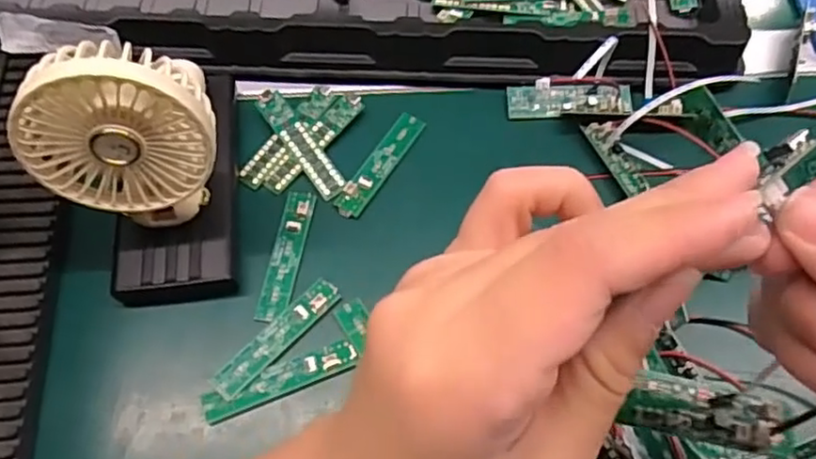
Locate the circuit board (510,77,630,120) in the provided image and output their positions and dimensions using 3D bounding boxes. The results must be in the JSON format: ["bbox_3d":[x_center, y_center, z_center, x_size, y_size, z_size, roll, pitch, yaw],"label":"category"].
[{"bbox_3d":[0.108,-0.089,0.444,0.081,0.010,0.026,-2,62,-2],"label":"circuit board"}]

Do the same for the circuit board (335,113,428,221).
[{"bbox_3d":[-0.018,-0.041,0.427,0.017,0.004,0.082,35,72,1],"label":"circuit board"}]

